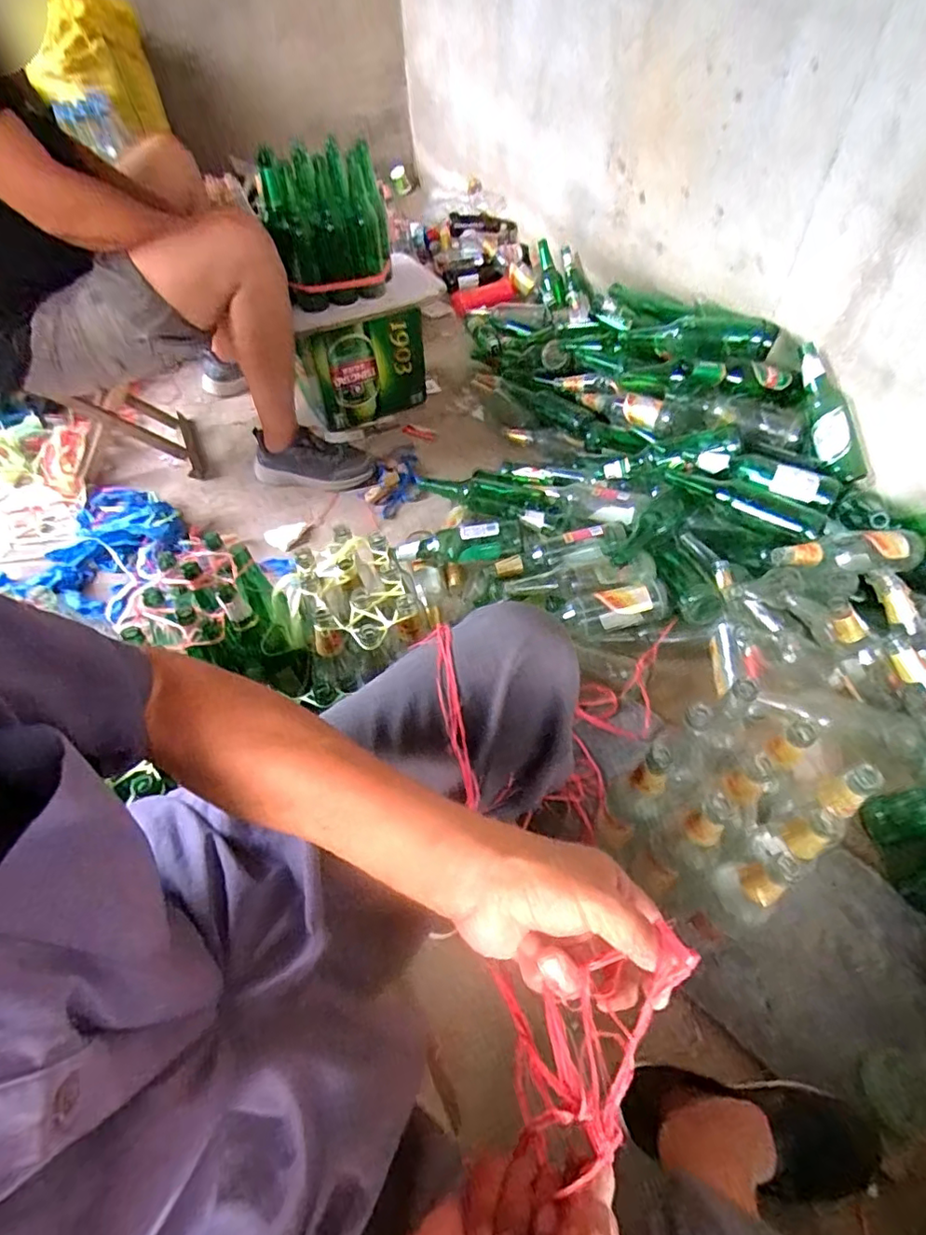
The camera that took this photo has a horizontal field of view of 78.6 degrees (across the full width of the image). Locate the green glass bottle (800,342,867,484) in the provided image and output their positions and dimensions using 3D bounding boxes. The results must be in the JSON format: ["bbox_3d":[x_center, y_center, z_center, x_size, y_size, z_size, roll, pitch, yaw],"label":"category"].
[{"bbox_3d":[0.657,-0.367,1.021,0.064,0.059,0.256,-17,88,-10],"label":"green glass bottle"}]

